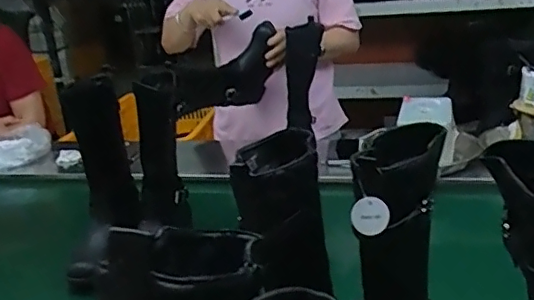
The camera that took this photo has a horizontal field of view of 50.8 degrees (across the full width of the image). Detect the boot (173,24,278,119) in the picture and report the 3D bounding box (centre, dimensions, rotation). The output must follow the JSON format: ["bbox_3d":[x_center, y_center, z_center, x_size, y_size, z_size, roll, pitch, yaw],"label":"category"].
[{"bbox_3d":[-0.102,-0.177,1.316,0.308,0.185,0.090,-20,25,-34],"label":"boot"}]

